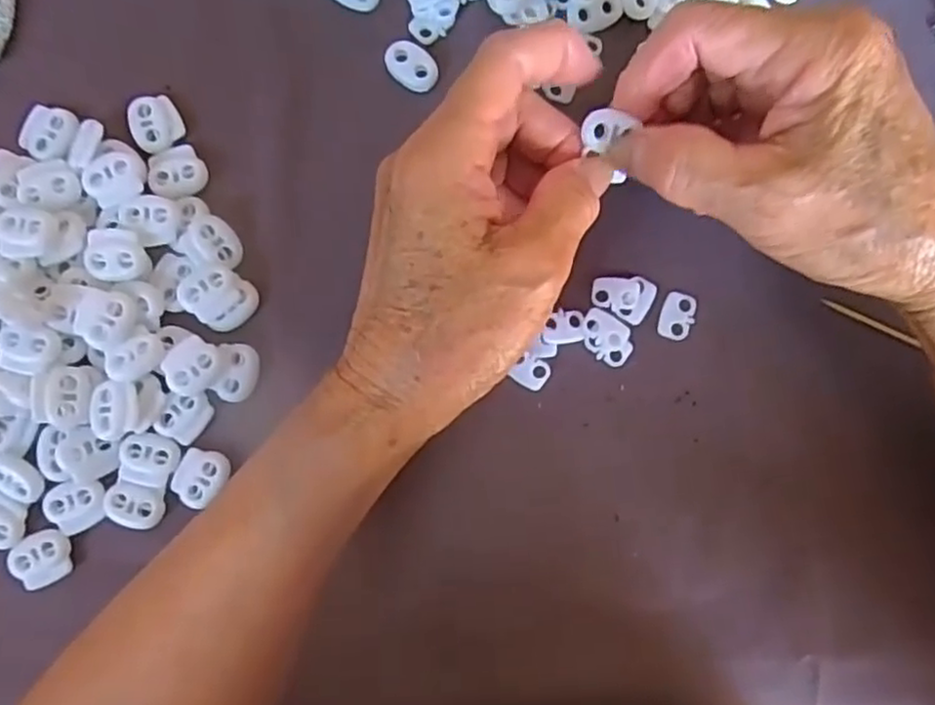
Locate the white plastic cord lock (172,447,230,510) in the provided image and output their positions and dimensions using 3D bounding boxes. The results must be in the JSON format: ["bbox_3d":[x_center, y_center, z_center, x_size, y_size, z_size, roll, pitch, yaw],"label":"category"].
[{"bbox_3d":[-0.102,0.047,0.263,0.019,0.005,0.021,29,86,0],"label":"white plastic cord lock"}]

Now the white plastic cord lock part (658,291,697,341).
[{"bbox_3d":[0.084,-0.015,0.272,0.013,0.004,0.019,17,86,-1],"label":"white plastic cord lock part"}]

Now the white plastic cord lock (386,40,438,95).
[{"bbox_3d":[-0.022,-0.114,0.275,0.023,0.005,0.016,44,86,1],"label":"white plastic cord lock"}]

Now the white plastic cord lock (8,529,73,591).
[{"bbox_3d":[-0.160,0.078,0.258,0.020,0.006,0.020,-19,87,-3],"label":"white plastic cord lock"}]

